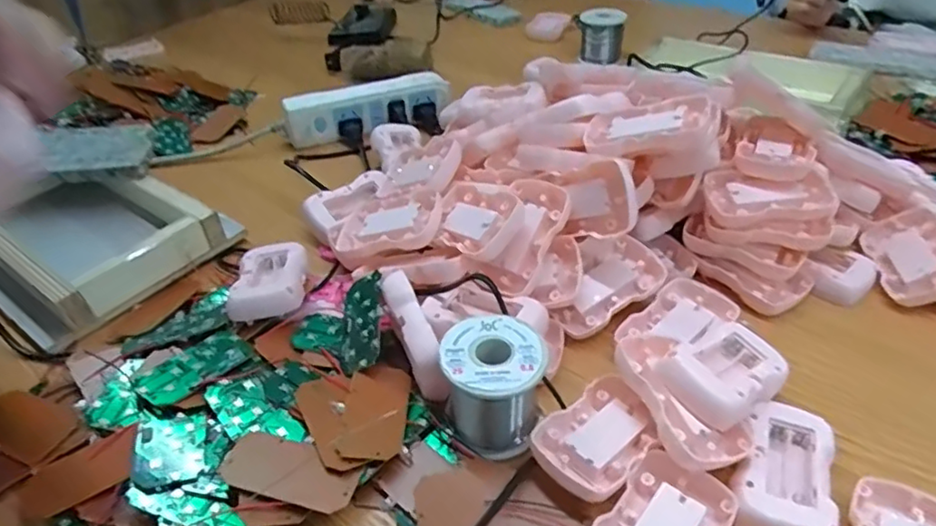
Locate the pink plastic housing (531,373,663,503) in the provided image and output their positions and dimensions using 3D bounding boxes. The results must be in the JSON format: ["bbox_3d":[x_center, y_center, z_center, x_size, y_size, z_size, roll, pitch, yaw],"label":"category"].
[{"bbox_3d":[0.079,0.104,0.357,0.081,0.019,0.053,-33,47,-30],"label":"pink plastic housing"}]

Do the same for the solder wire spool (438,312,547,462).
[{"bbox_3d":[0.017,0.072,0.366,0.058,0.056,0.061,8,41,14],"label":"solder wire spool"}]

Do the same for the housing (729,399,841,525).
[{"bbox_3d":[0.180,0.119,0.342,0.050,0.016,0.087,14,43,21],"label":"housing"}]

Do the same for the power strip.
[{"bbox_3d":[-0.112,-0.182,0.693,0.194,0.041,0.042,-19,42,-17],"label":"power strip"}]

